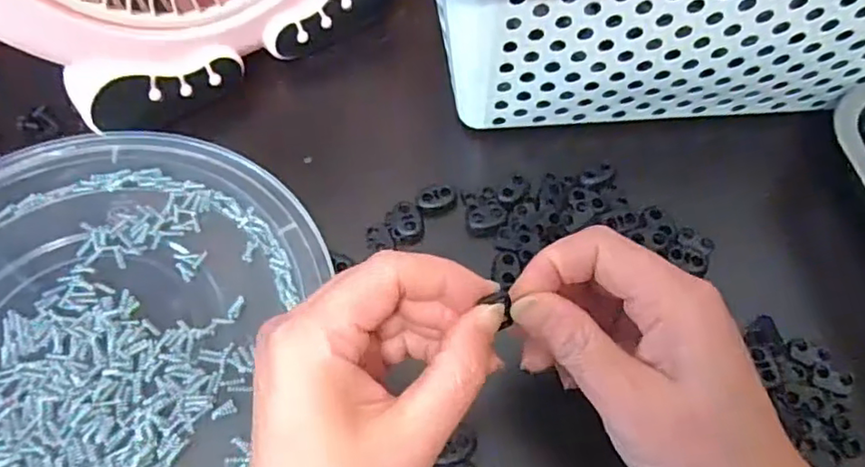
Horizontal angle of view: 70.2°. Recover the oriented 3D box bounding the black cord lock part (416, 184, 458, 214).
[{"bbox_3d":[0.003,-0.018,0.333,0.021,0.009,0.015,-5,59,-1],"label":"black cord lock part"}]

